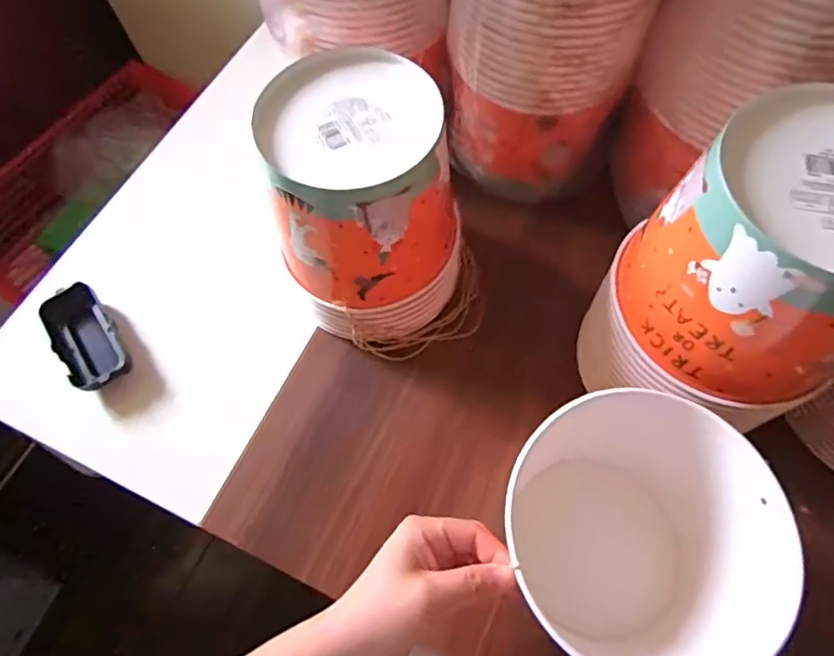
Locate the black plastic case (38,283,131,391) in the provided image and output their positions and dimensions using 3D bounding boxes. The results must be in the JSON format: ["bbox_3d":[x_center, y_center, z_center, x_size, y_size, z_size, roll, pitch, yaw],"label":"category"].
[{"bbox_3d":[-0.303,0.010,0.500,0.049,0.024,0.105,-33,68,-12],"label":"black plastic case"}]

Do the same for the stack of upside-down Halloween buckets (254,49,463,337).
[{"bbox_3d":[-0.033,-0.092,0.454,0.136,0.192,0.151,-11,65,-3],"label":"stack of upside-down Halloween buckets"}]

